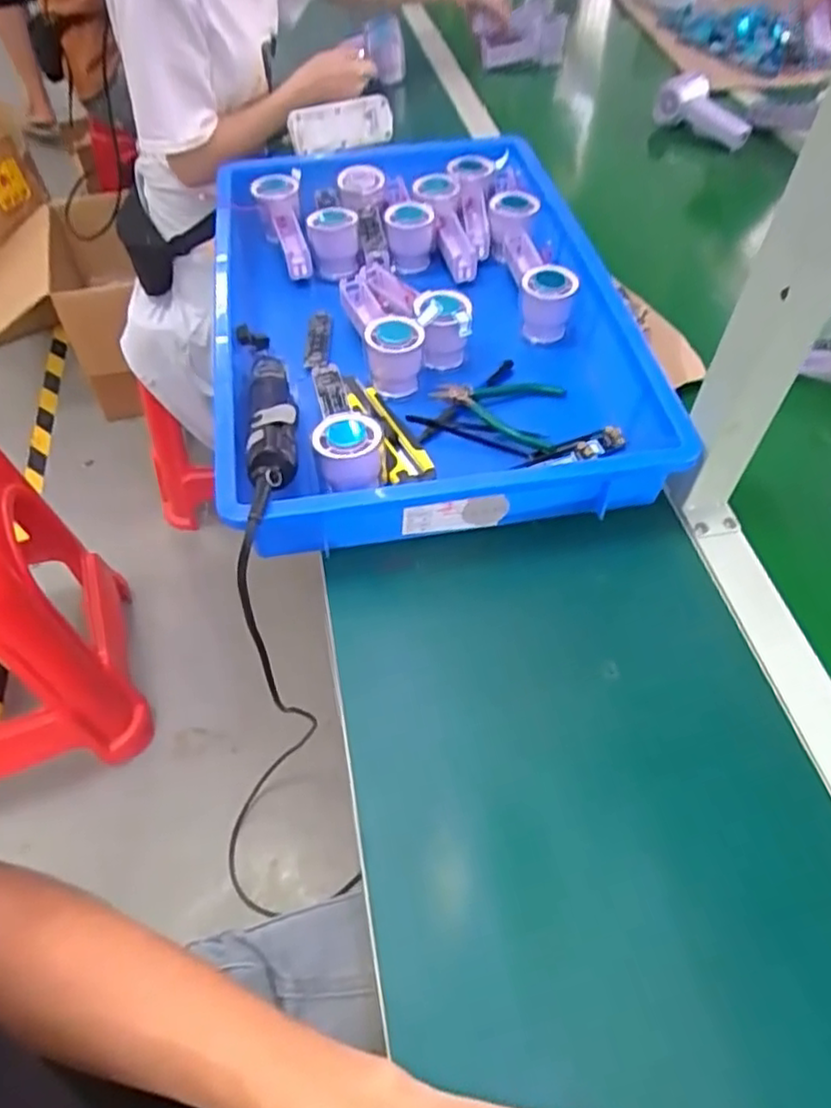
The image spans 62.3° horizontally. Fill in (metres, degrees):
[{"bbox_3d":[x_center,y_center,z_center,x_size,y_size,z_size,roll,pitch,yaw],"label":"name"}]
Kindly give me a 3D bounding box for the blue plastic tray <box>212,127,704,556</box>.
[{"bbox_3d":[0.003,-0.246,0.687,0.382,0.088,0.561,-8,54,-7],"label":"blue plastic tray"}]

